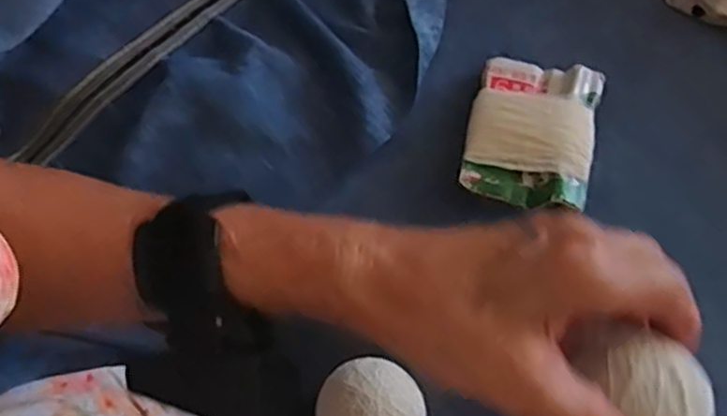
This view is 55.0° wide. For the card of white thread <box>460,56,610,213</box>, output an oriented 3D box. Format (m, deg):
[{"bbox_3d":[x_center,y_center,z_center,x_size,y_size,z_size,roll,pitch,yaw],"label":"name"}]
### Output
[{"bbox_3d":[0.103,-0.048,0.424,0.074,0.010,0.115,14,56,11],"label":"card of white thread"}]

